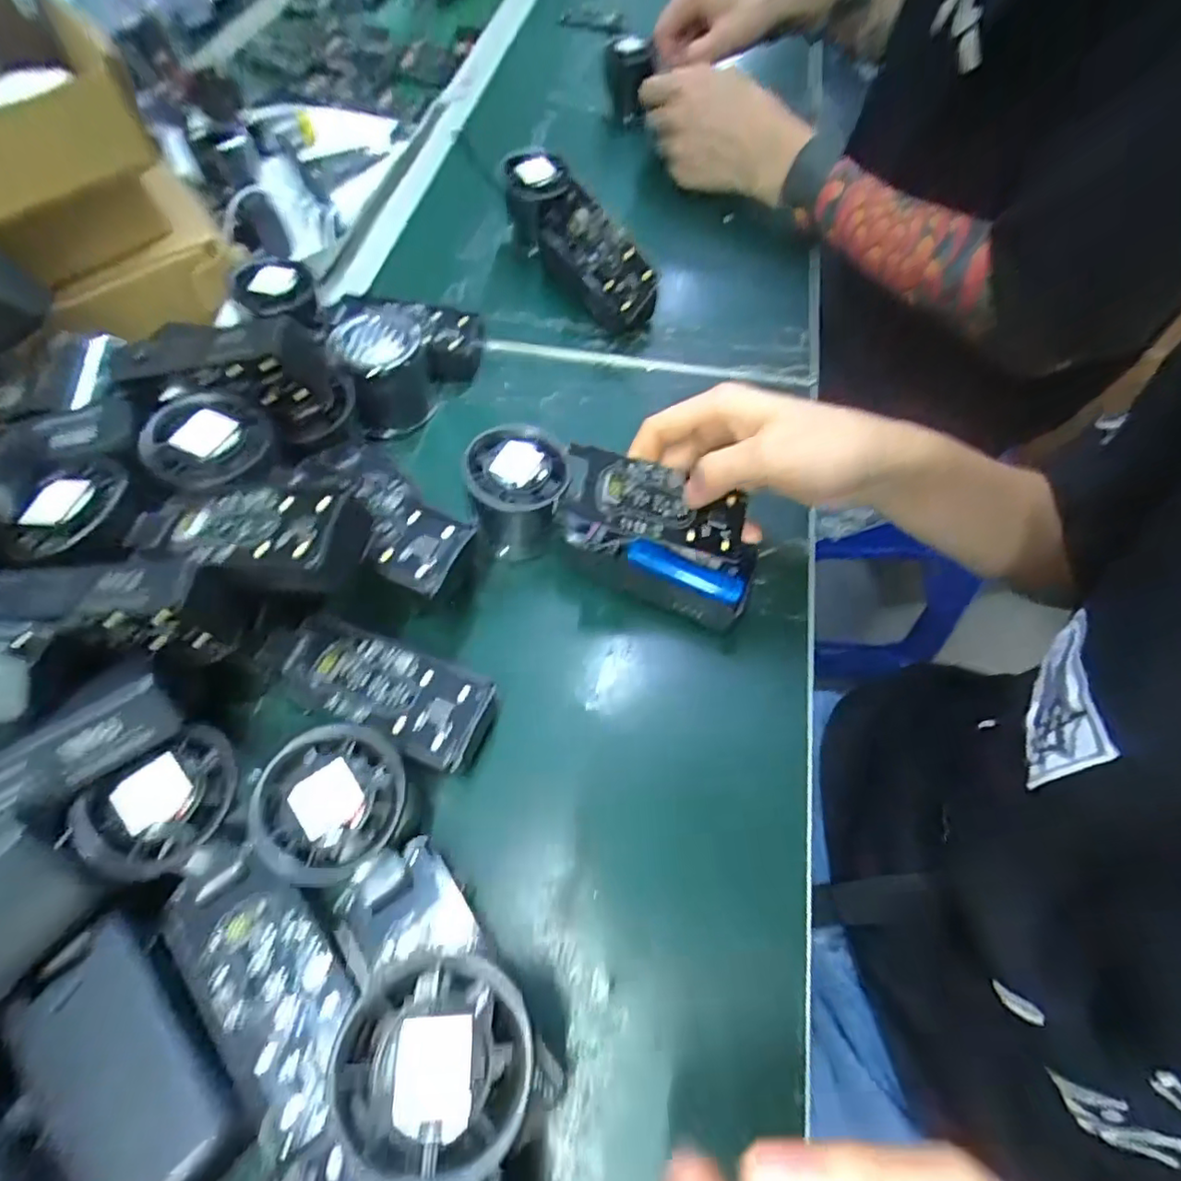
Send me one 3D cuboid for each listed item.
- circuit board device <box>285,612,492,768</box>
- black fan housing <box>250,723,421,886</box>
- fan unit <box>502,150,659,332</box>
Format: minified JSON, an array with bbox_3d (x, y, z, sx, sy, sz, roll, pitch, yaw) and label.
[{"bbox_3d":[-0.099,0.047,0.295,0.102,0.020,0.046,18,62,14],"label":"circuit board device"},{"bbox_3d":[-0.108,0.088,0.254,0.058,0.019,0.058,7,65,-15],"label":"black fan housing"},{"bbox_3d":[-0.011,-0.262,0.456,0.052,0.067,0.178,-26,61,-11],"label":"fan unit"}]

